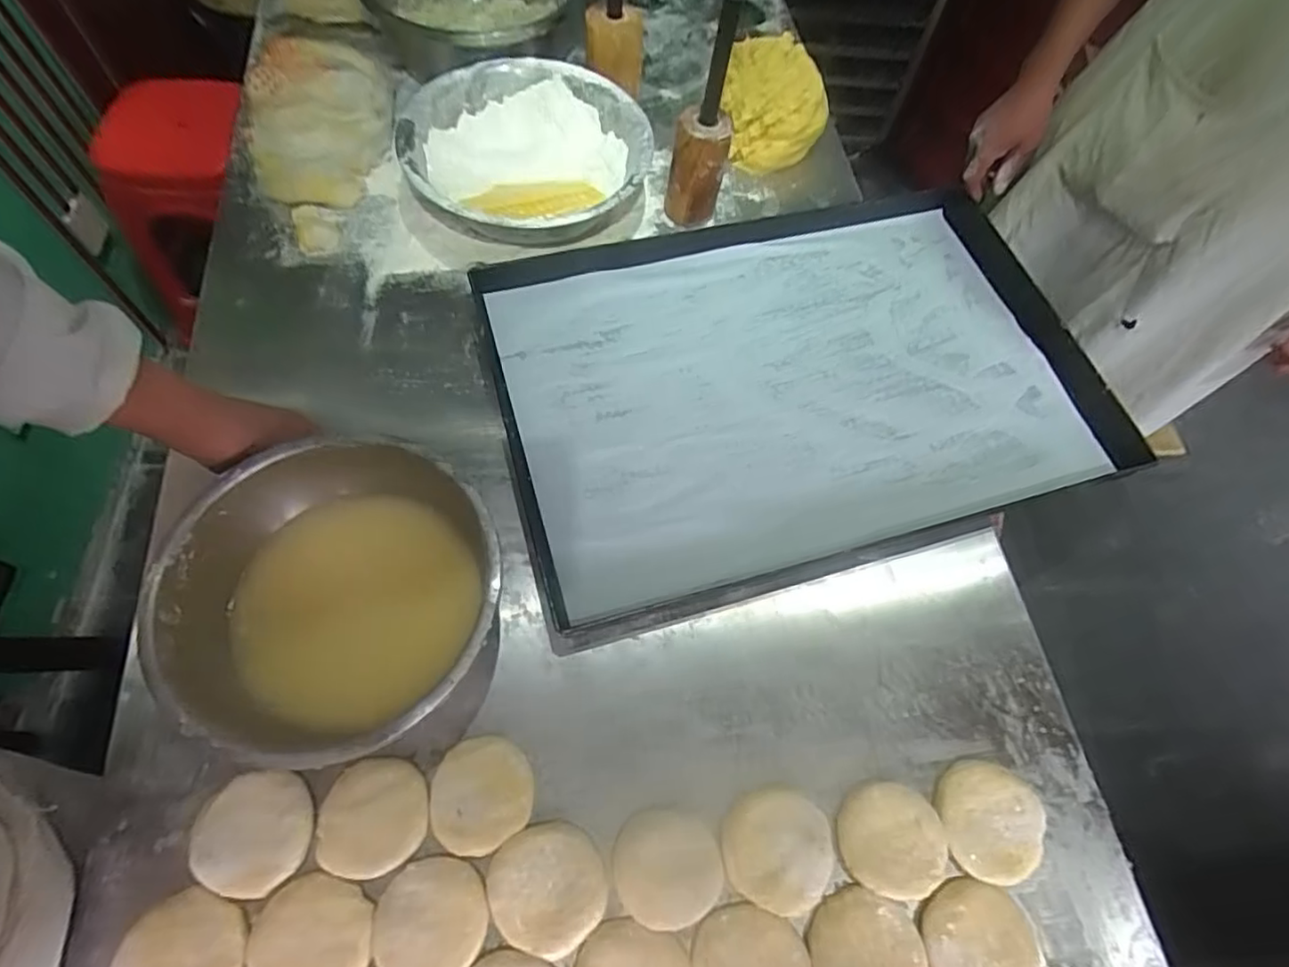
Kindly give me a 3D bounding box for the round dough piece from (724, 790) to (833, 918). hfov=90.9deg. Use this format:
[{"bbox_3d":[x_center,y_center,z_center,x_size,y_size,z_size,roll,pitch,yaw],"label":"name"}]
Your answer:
[{"bbox_3d":[0.105,0.287,0.496,0.084,0.010,0.080,-4,65,-6],"label":"round dough piece"}]

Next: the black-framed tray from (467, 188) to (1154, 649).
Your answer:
[{"bbox_3d":[0.163,-0.119,0.689,0.619,0.038,0.426,-14,66,-11],"label":"black-framed tray"}]

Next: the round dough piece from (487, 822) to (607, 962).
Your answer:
[{"bbox_3d":[-0.071,0.301,0.471,0.083,0.010,0.081,2,64,-4],"label":"round dough piece"}]

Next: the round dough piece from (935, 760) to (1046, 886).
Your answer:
[{"bbox_3d":[0.280,0.274,0.515,0.080,0.016,0.082,2,64,-4],"label":"round dough piece"}]

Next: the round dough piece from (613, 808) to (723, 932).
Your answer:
[{"bbox_3d":[0.017,0.291,0.481,0.079,0.020,0.076,2,64,-4],"label":"round dough piece"}]

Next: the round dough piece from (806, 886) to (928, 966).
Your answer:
[{"bbox_3d":[0.165,0.348,0.465,0.081,0.007,0.080,24,65,7],"label":"round dough piece"}]

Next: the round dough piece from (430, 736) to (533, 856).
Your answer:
[{"bbox_3d":[-0.126,0.241,0.492,0.076,0.009,0.080,2,64,-4],"label":"round dough piece"}]

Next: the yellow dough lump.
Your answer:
[{"bbox_3d":[0.171,-0.512,0.851,0.122,0.102,0.161,-1,64,-5],"label":"yellow dough lump"}]

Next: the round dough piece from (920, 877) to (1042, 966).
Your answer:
[{"bbox_3d":[0.251,0.347,0.475,0.084,0.007,0.083,14,64,2],"label":"round dough piece"}]

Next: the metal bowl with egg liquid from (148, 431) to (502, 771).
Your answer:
[{"bbox_3d":[-0.237,0.098,0.515,0.238,0.116,0.233,1,62,-1],"label":"metal bowl with egg liquid"}]

